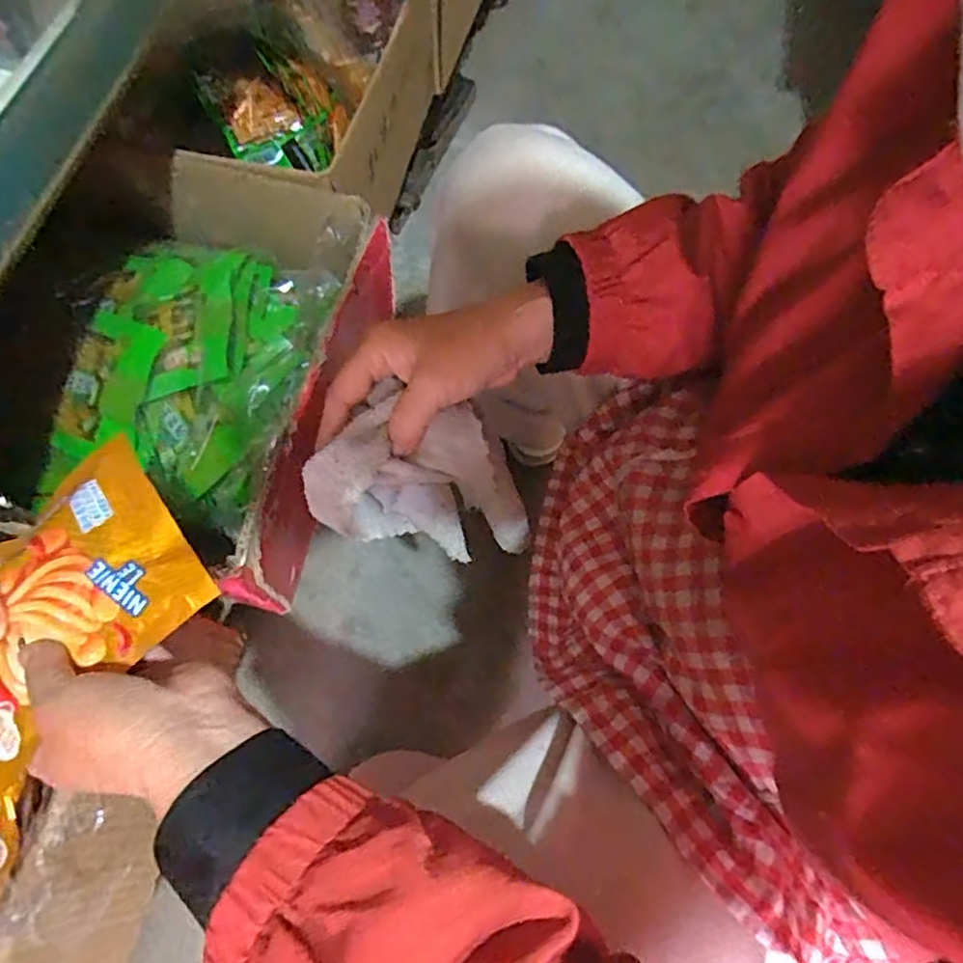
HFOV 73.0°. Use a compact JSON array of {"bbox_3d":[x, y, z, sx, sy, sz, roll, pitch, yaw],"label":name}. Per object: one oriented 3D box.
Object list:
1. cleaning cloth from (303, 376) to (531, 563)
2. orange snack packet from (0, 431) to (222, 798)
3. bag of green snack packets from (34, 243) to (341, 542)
[{"bbox_3d":[-0.036,0.001,0.417,0.125,0.142,0.065,-11,68,-5],"label":"cleaning cloth"},{"bbox_3d":[-0.221,0.072,0.323,0.168,0.018,0.106,-44,68,0],"label":"orange snack packet"},{"bbox_3d":[-0.232,-0.087,0.524,0.182,0.089,0.250,17,69,4],"label":"bag of green snack packets"}]

